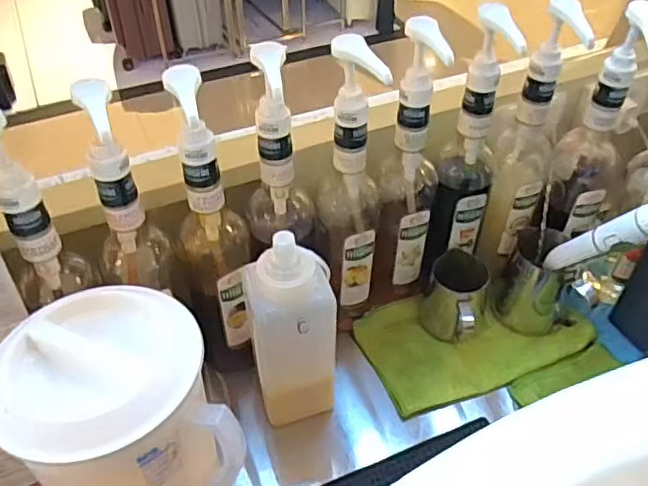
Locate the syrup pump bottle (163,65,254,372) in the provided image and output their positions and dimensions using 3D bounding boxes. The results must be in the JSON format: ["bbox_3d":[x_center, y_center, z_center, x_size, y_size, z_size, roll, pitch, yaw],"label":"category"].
[{"bbox_3d":[-0.110,0.015,0.594,0.067,0.396,0.079,-9,45,-9],"label":"syrup pump bottle"}]

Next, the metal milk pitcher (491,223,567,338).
[{"bbox_3d":[0.254,0.044,0.726,0.073,0.099,0.086,3,44,3],"label":"metal milk pitcher"}]

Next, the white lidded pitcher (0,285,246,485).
[{"bbox_3d":[-0.168,0.166,0.515,0.159,0.225,0.144,-16,46,-16],"label":"white lidded pitcher"}]

